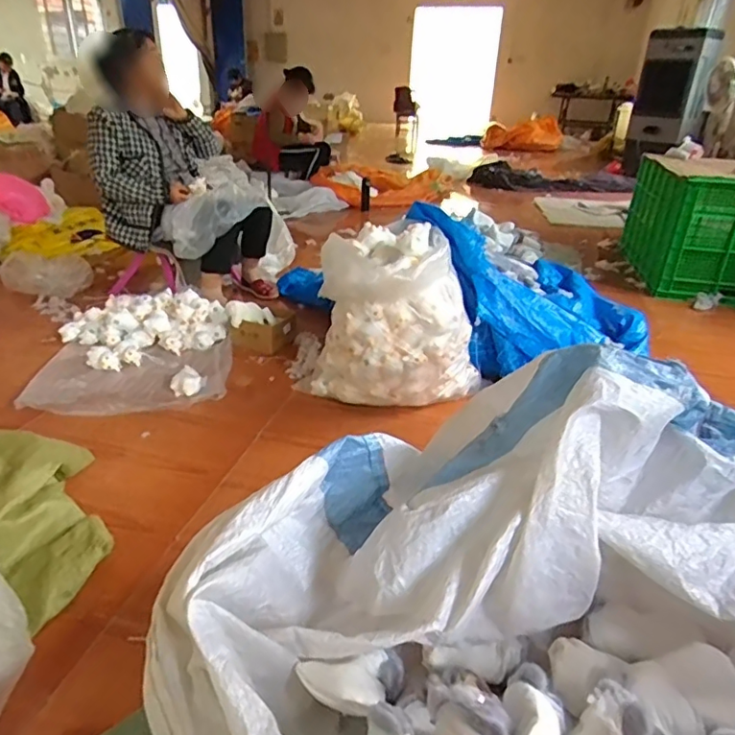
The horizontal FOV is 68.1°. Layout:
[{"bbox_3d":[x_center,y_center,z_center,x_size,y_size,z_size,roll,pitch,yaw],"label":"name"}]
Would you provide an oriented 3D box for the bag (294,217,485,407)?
[{"bbox_3d":[0.081,-0.146,1.536,0.385,0.455,0.343,21,33,32],"label":"bag"}]

